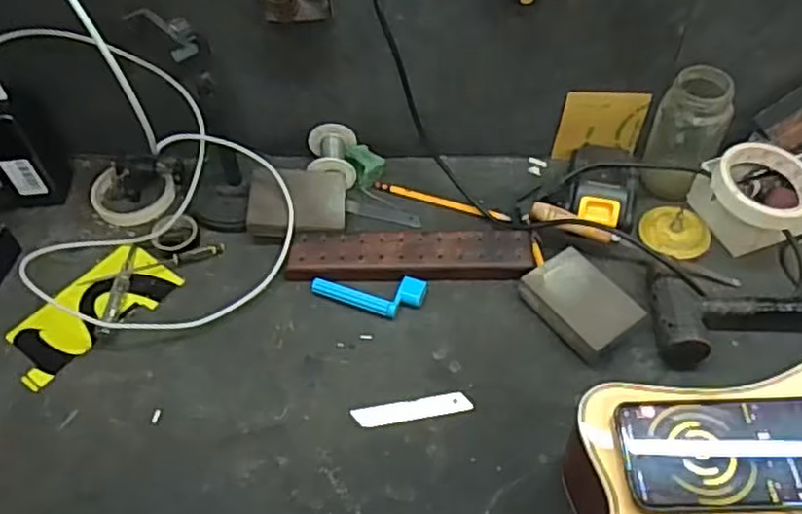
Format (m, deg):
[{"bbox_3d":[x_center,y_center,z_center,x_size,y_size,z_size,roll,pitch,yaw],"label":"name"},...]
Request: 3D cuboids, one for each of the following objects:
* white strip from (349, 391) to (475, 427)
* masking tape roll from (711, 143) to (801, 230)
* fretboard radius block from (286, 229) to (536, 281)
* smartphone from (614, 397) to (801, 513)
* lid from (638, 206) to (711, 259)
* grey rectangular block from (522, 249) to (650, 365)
[{"bbox_3d":[0.011,0.138,0.627,0.104,0.007,0.022,-9,53,-4],"label":"white strip"},{"bbox_3d":[0.355,-0.071,0.675,0.089,0.024,0.096,-1,53,2],"label":"masking tape roll"},{"bbox_3d":[0.011,-0.003,0.713,0.246,0.017,0.060,0,53,3],"label":"fretboard radius block"},{"bbox_3d":[0.233,0.131,0.466,0.162,0.007,0.076,-2,52,1],"label":"smartphone"},{"bbox_3d":[0.289,-0.025,0.725,0.071,0.019,0.072,6,53,7],"label":"lid"},{"bbox_3d":[0.171,0.043,0.666,0.073,0.031,0.103,-32,58,-20],"label":"grey rectangular block"}]

